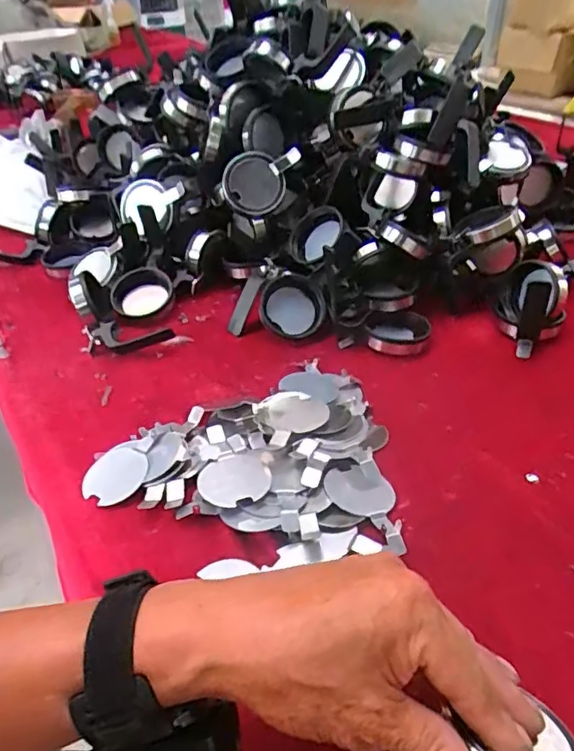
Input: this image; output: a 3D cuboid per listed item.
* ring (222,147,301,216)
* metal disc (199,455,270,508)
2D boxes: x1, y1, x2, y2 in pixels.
[{"bbox_3d":[-0.029,-0.224,0.657,0.088,0.068,0.017,-12,31,-16],"label":"ring"},{"bbox_3d":[-0.040,0.081,0.437,0.052,0.005,0.054,-10,37,7],"label":"metal disc"}]

